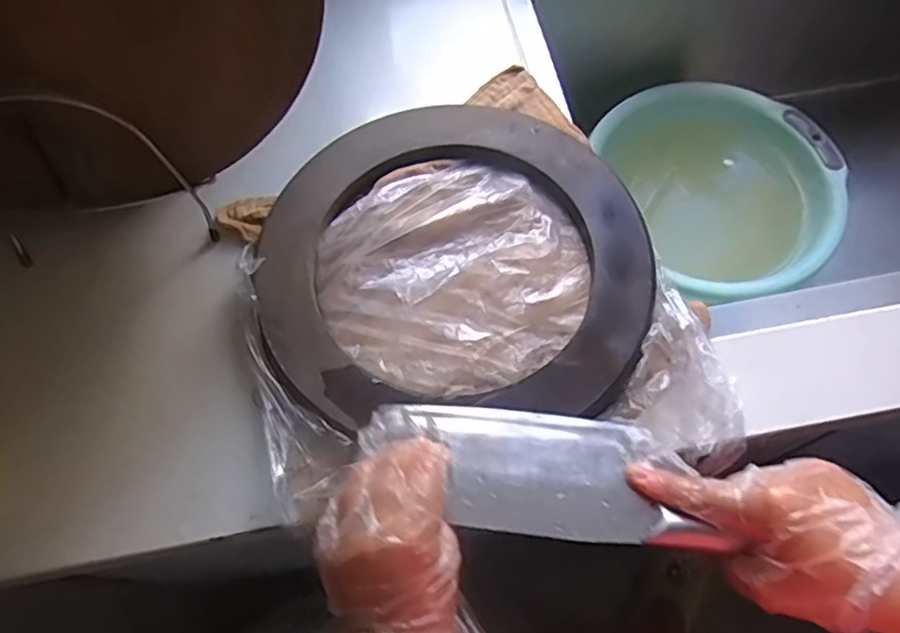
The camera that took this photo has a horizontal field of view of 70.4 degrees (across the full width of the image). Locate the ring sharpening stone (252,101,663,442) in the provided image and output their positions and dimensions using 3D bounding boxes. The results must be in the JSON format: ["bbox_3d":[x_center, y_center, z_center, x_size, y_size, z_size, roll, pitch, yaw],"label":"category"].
[{"bbox_3d":[0.002,-0.051,0.469,0.271,0.023,0.252,-6,66,-1],"label":"ring sharpening stone"}]

